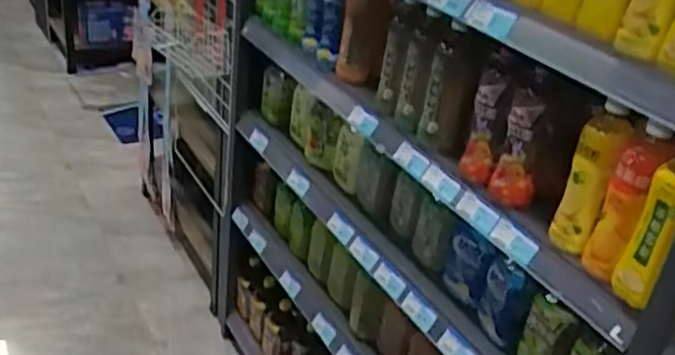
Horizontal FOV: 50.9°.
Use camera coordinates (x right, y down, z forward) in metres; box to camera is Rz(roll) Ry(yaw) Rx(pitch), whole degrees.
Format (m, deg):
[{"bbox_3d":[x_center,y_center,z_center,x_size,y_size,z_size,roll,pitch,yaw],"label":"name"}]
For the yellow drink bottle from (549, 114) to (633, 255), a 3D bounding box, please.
[{"bbox_3d":[0.325,0.012,0.915,0.061,0.183,0.058,16,32,15],"label":"yellow drink bottle"}]

